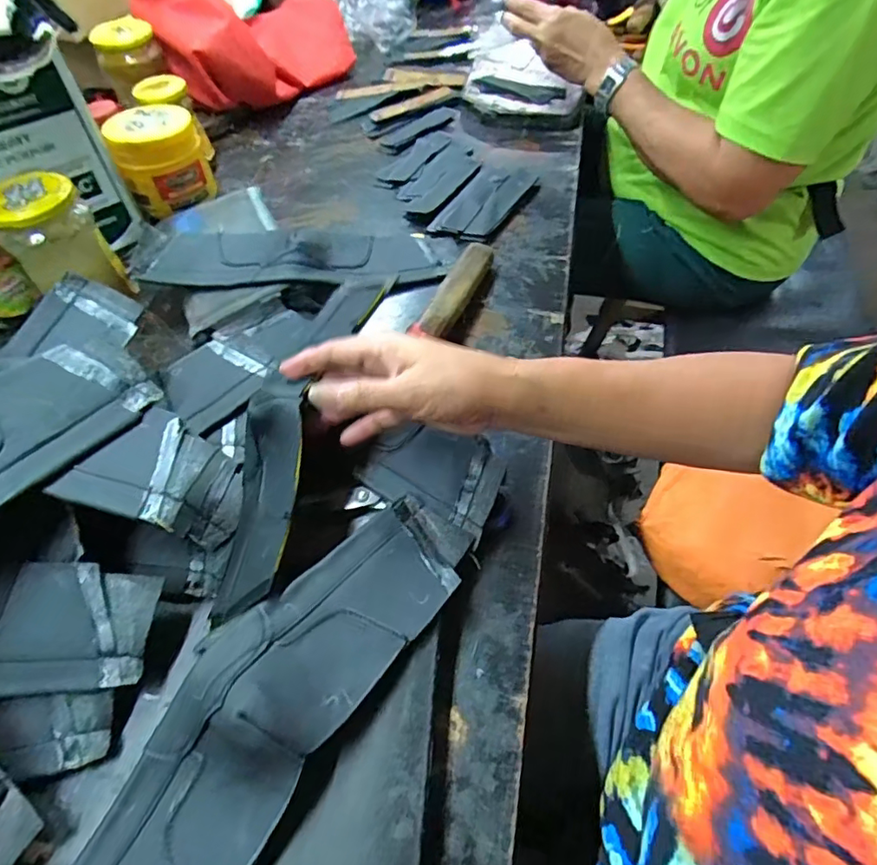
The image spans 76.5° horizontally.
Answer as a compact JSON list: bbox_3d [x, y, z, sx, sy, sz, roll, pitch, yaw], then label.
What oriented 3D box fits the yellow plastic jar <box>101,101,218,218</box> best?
[{"bbox_3d":[-0.318,-0.317,0.644,0.094,0.087,0.076,-22,56,-11],"label":"yellow plastic jar"}]

